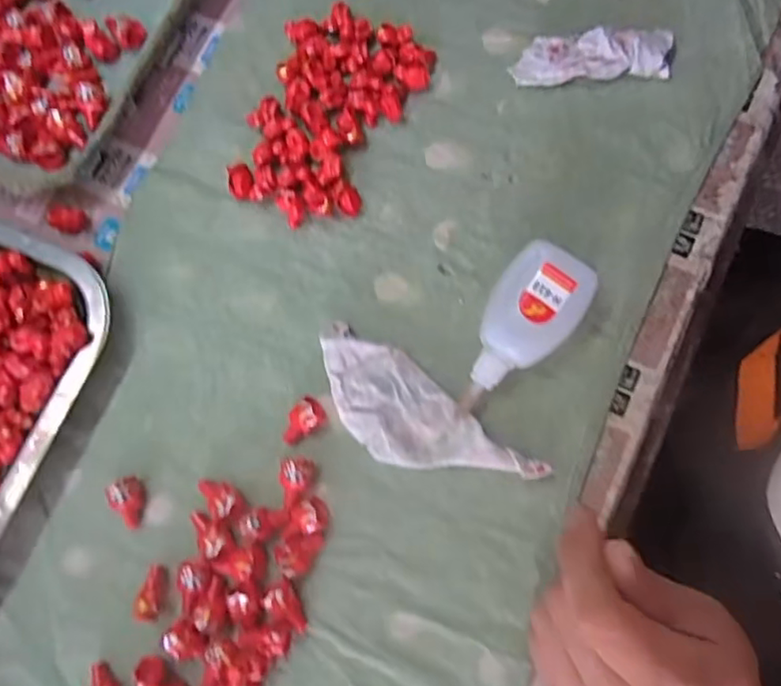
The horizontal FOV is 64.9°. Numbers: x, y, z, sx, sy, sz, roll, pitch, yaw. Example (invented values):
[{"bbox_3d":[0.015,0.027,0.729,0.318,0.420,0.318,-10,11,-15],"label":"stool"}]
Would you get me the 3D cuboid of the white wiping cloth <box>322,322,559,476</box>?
[{"bbox_3d":[0.012,0.041,0.319,0.129,0.010,0.048,34,82,7],"label":"white wiping cloth"}]

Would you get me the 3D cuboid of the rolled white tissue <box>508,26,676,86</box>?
[{"bbox_3d":[0.116,-0.164,0.348,0.088,0.020,0.026,-2,79,1],"label":"rolled white tissue"}]

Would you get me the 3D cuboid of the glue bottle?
[{"bbox_3d":[0.066,-0.005,0.317,0.042,0.027,0.093,34,82,7],"label":"glue bottle"}]

